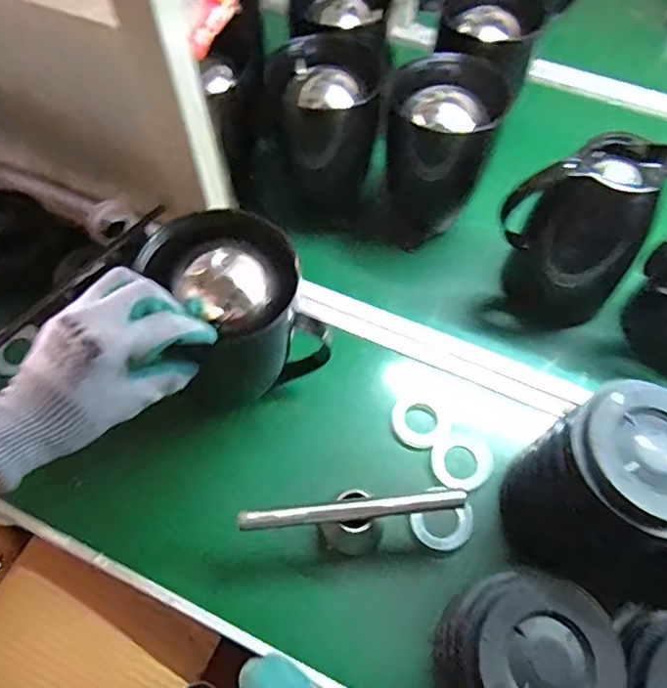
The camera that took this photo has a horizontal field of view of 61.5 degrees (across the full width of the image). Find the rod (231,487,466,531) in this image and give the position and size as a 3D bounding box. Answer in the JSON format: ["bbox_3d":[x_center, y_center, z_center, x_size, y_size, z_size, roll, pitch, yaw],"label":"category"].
[{"bbox_3d":[0.017,0.146,0.496,0.198,0.012,0.017,-5,61,-4],"label":"rod"}]

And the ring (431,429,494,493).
[{"bbox_3d":[0.132,0.120,0.576,0.059,0.005,0.059,-2,75,6],"label":"ring"}]

